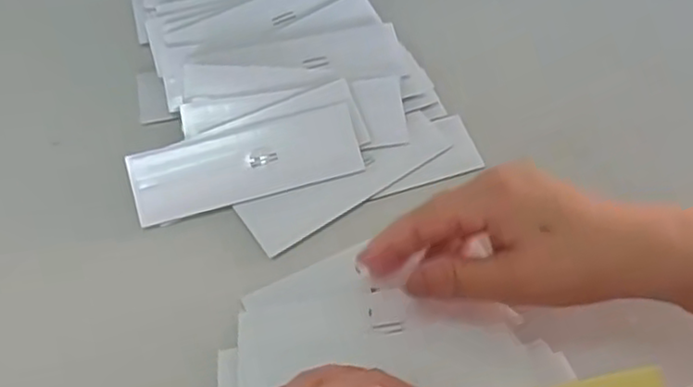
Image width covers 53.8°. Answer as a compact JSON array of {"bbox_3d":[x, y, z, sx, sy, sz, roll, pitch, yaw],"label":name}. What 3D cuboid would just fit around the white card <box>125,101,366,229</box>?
[{"bbox_3d":[-0.060,-0.019,0.412,0.135,0.005,0.045,-15,83,-10],"label":"white card"}]

